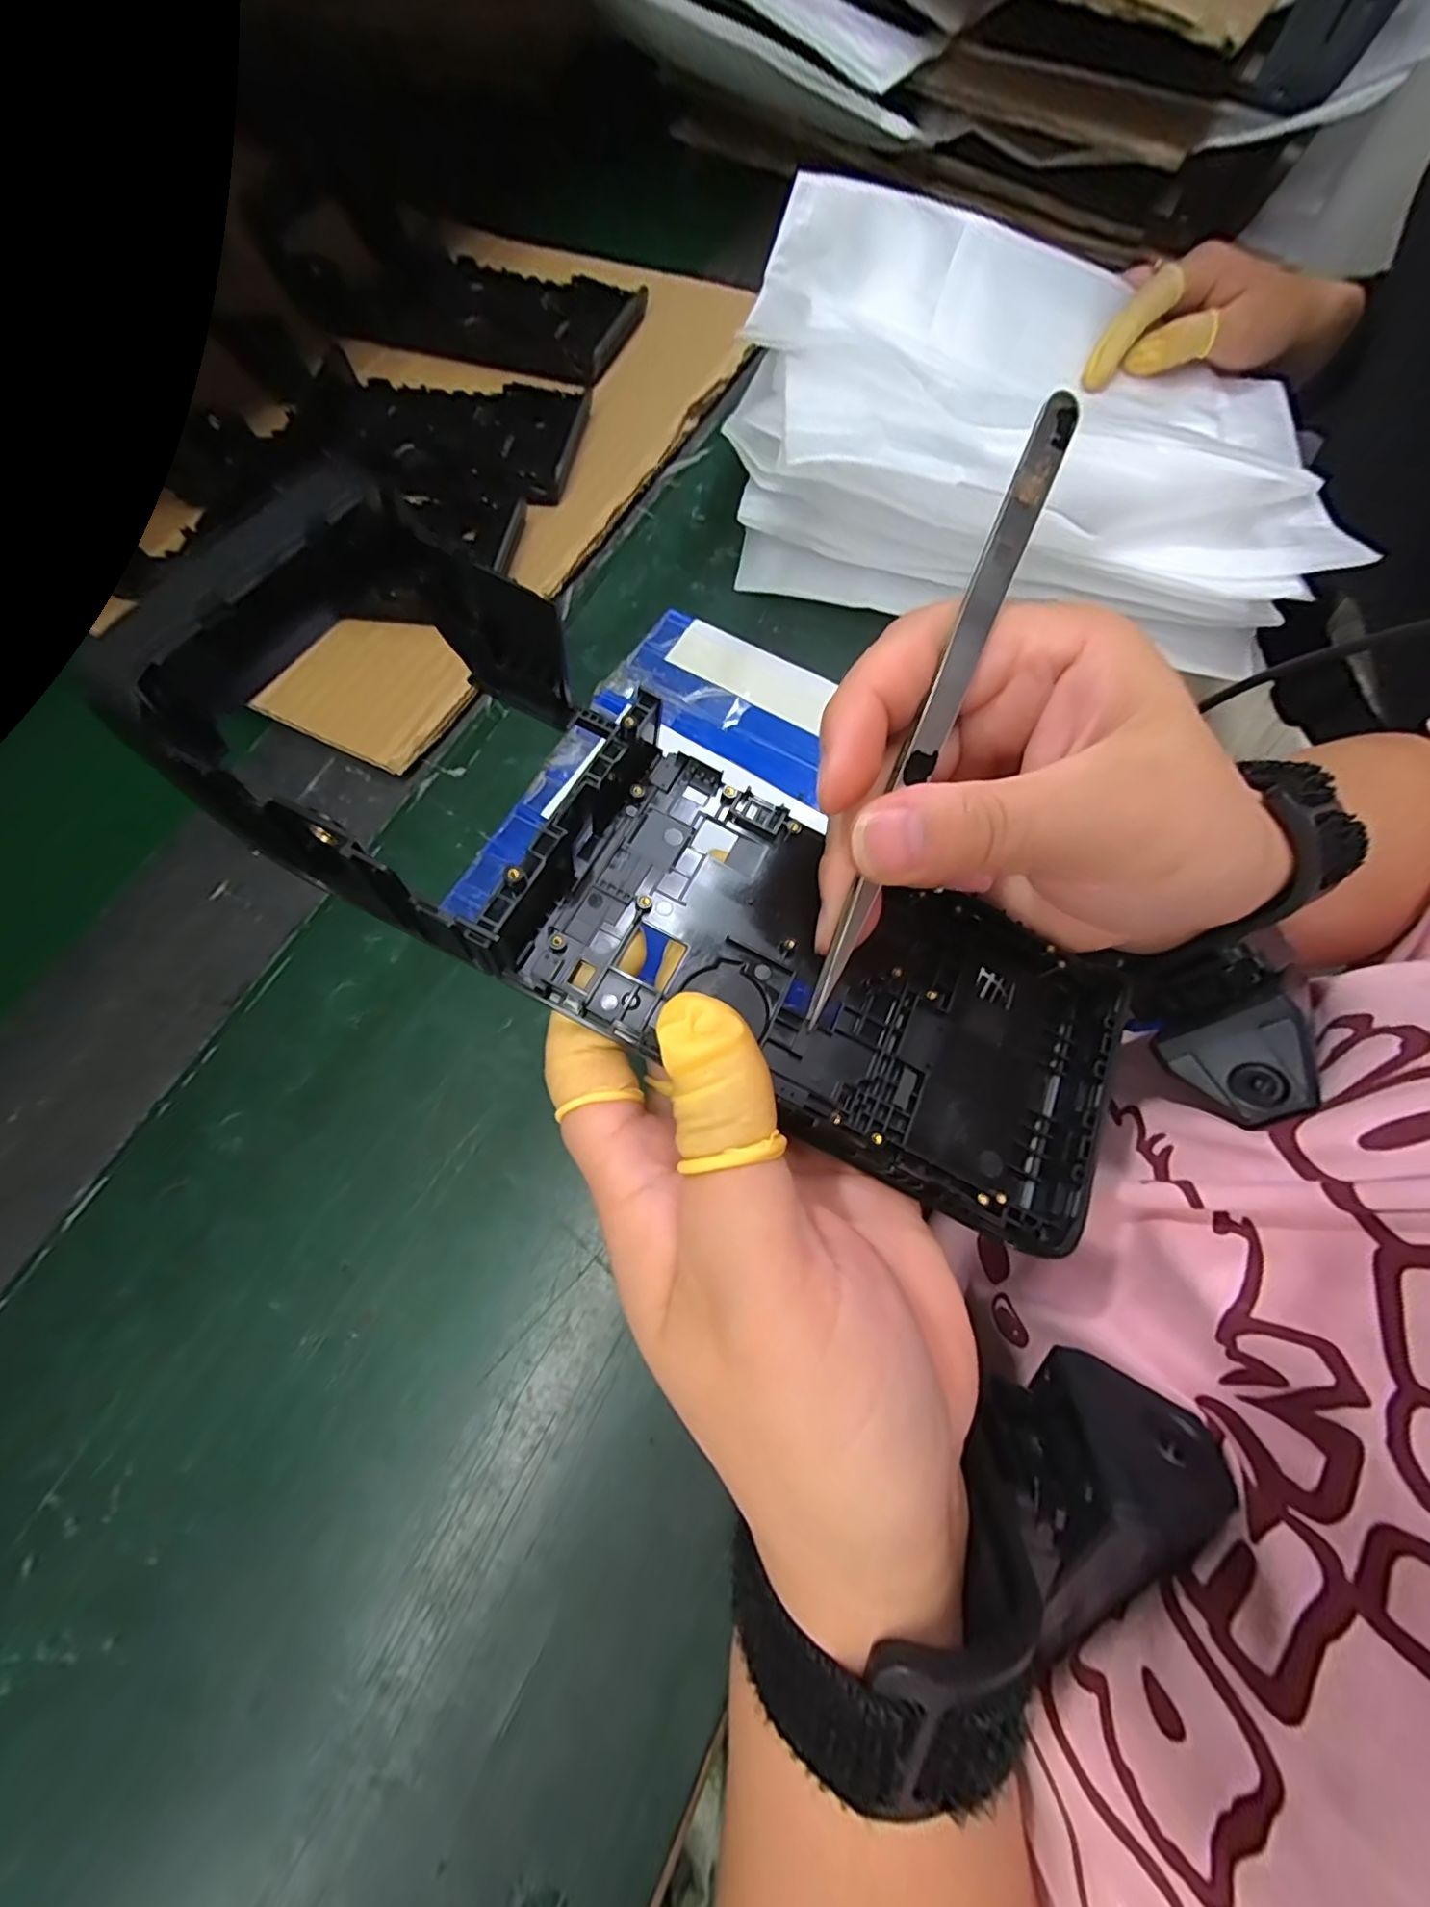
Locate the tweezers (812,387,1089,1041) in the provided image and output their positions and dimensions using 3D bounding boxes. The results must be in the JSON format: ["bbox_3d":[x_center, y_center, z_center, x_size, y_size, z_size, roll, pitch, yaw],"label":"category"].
[{"bbox_3d":[0.046,-0.046,0.133,0.008,0.010,0.132,23,104,10],"label":"tweezers"}]

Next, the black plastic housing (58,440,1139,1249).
[{"bbox_3d":[-0.005,-0.016,0.142,0.216,0.039,0.083,32,72,-7],"label":"black plastic housing"}]

